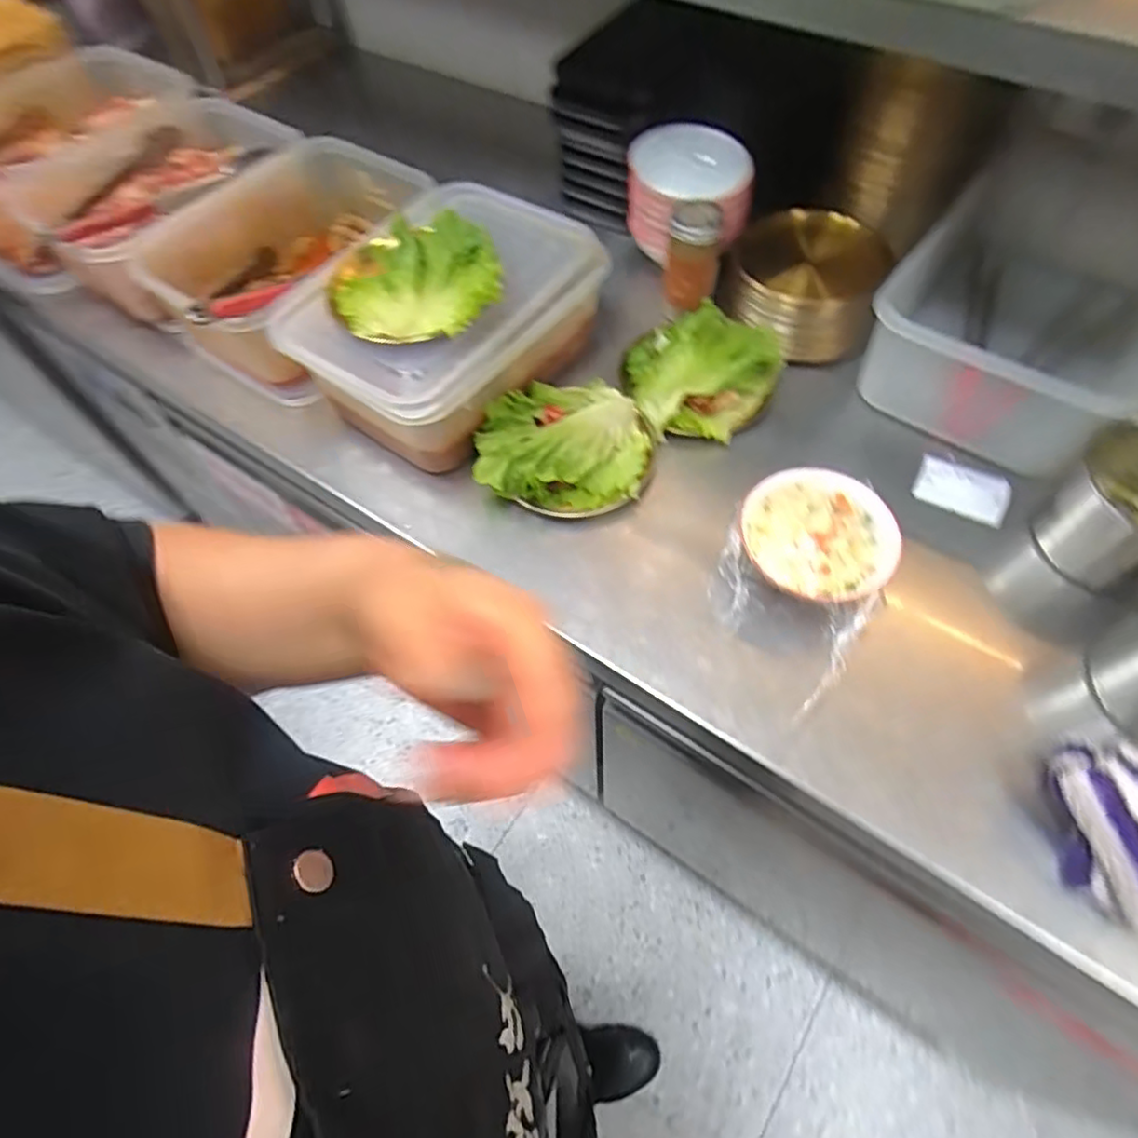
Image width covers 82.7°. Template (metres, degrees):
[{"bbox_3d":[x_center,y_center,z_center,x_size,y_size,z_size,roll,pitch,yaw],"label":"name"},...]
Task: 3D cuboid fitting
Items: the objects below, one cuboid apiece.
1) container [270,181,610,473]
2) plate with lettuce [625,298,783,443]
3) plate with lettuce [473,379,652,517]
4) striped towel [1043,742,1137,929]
[{"bbox_3d":[-0.122,-0.262,0.685,0.224,0.105,0.304,33,66,19],"label":"container"},{"bbox_3d":[0.135,-0.209,0.672,0.162,0.062,0.150,-1,60,2],"label":"plate with lettuce"},{"bbox_3d":[-0.002,-0.131,0.652,0.171,0.048,0.151,7,61,6],"label":"plate with lettuce"},{"bbox_3d":[0.395,0.184,0.458,0.090,0.054,0.128,-2,60,1],"label":"striped towel"}]

